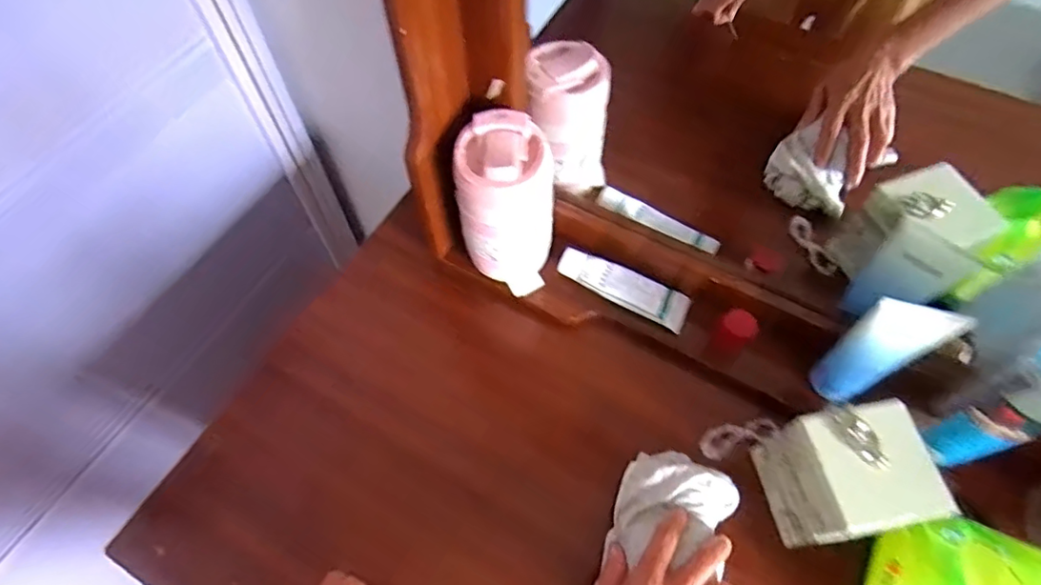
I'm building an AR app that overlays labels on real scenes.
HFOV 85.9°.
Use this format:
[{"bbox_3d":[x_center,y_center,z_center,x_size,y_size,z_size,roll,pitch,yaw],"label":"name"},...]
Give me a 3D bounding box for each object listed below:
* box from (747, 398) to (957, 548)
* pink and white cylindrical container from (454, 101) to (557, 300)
[{"bbox_3d":[0.254,0.146,0.444,0.085,0.109,0.091,-11,60,-6],"label":"box"},{"bbox_3d":[-0.011,-0.077,0.516,0.078,0.157,0.076,0,59,0],"label":"pink and white cylindrical container"}]

